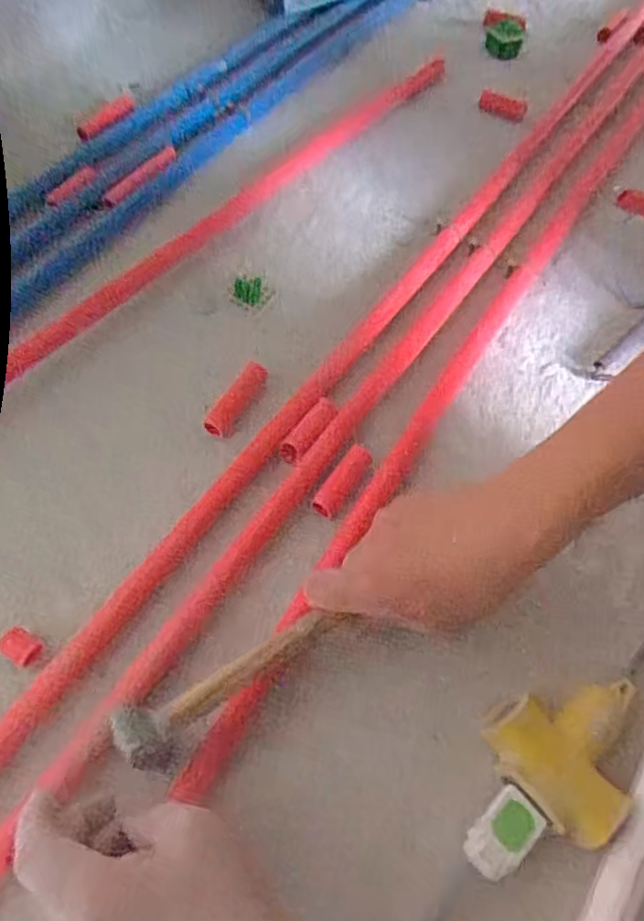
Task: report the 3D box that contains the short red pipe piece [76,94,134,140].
[{"bbox_3d":[-0.234,-0.365,0.673,0.074,0.017,0.015,-20,61,21],"label":"short red pipe piece"}]

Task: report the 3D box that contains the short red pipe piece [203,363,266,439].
[{"bbox_3d":[-0.068,-0.050,0.512,0.020,0.023,0.066,33,65,14],"label":"short red pipe piece"}]

